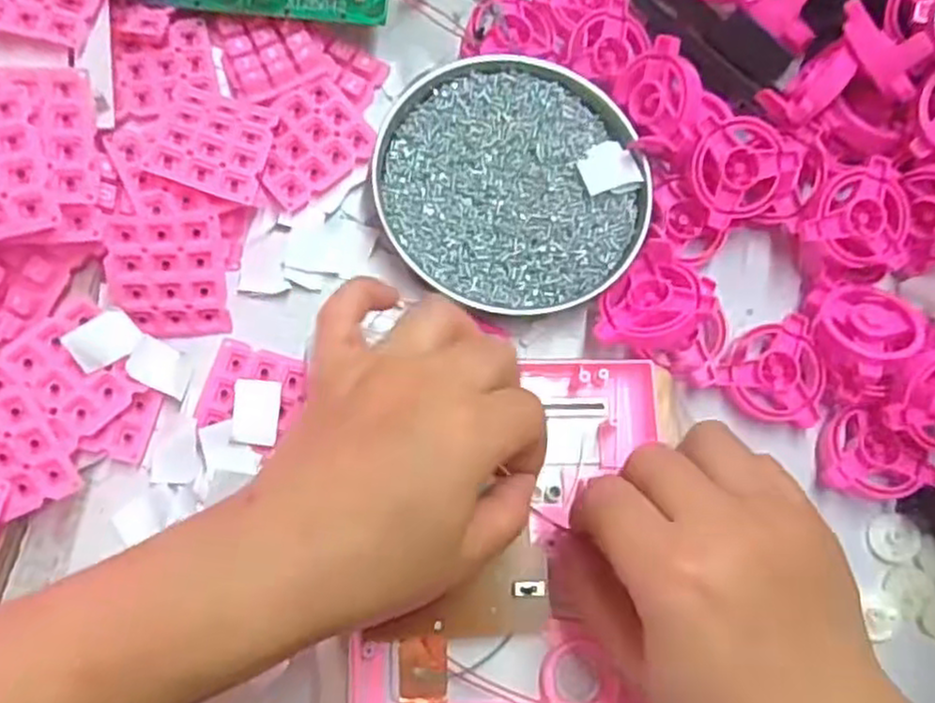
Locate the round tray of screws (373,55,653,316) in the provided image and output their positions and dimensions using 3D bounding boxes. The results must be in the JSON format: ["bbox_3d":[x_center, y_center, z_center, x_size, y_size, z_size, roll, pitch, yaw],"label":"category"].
[{"bbox_3d":[0.023,-0.085,0.375,0.126,0.017,0.136,-36,83,-12],"label":"round tray of screws"}]

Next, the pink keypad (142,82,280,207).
[{"bbox_3d":[-0.119,-0.102,0.353,0.049,0.010,0.060,16,63,-16],"label":"pink keypad"}]

